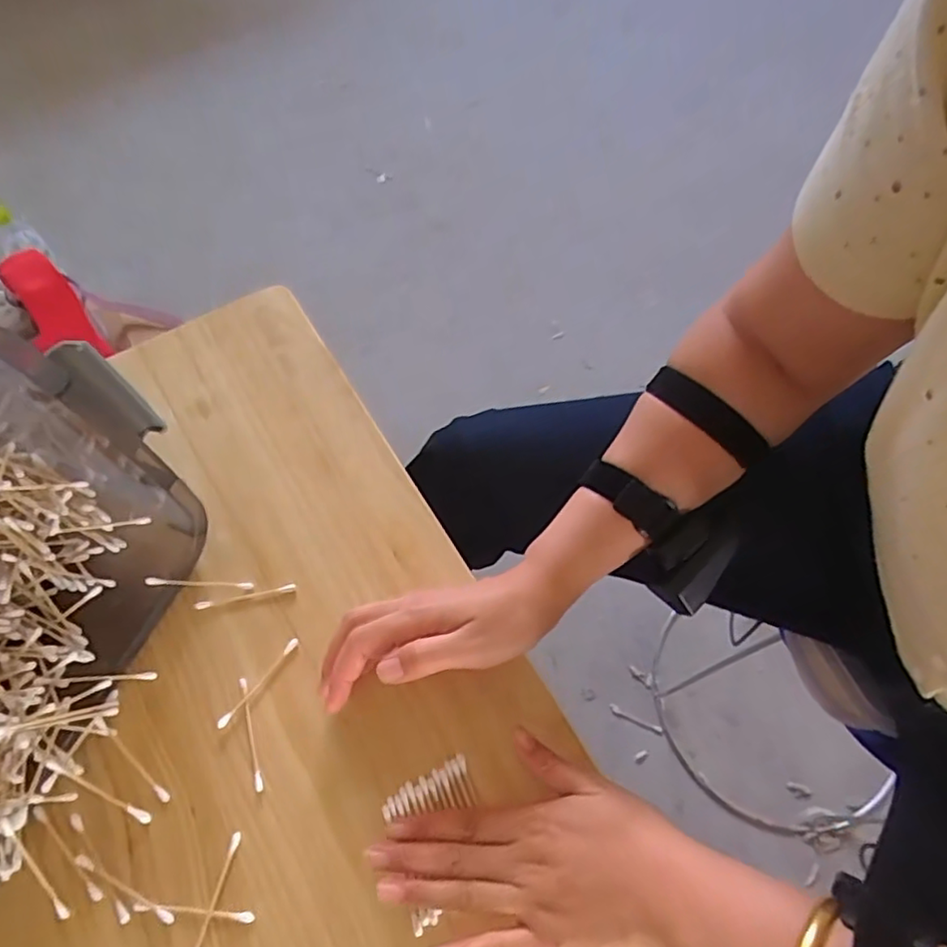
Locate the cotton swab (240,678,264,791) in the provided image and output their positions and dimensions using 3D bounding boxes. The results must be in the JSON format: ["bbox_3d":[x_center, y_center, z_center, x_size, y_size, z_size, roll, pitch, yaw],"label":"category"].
[{"bbox_3d":[-0.148,0.172,0.415,0.005,0.004,0.072,-15,64,-9],"label":"cotton swab"}]

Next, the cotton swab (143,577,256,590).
[{"bbox_3d":[-0.200,0.081,0.456,0.073,0.010,0.007,5,62,-14],"label":"cotton swab"}]

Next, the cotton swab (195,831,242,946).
[{"bbox_3d":[-0.156,0.256,0.374,0.006,0.004,0.072,13,63,4],"label":"cotton swab"}]

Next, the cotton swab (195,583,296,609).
[{"bbox_3d":[-0.166,0.090,0.454,0.071,0.004,0.006,-10,64,-7],"label":"cotton swab"}]

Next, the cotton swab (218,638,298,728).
[{"bbox_3d":[-0.147,0.143,0.429,0.007,0.006,0.073,33,67,14],"label":"cotton swab"}]

